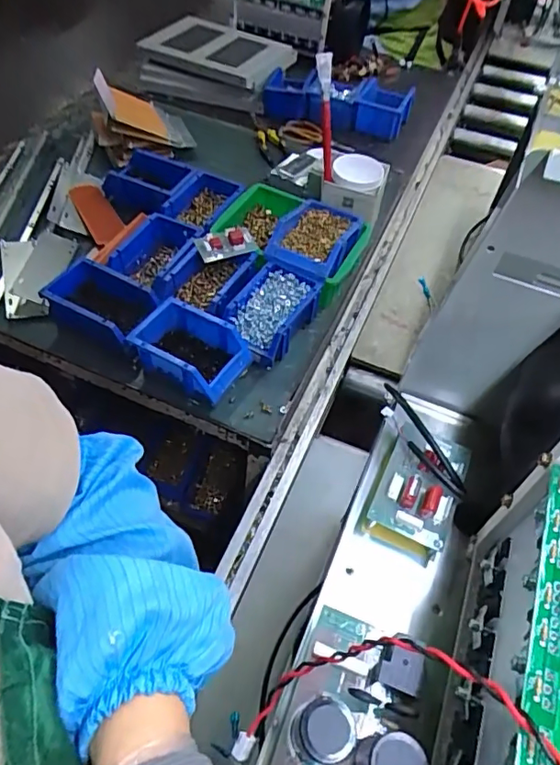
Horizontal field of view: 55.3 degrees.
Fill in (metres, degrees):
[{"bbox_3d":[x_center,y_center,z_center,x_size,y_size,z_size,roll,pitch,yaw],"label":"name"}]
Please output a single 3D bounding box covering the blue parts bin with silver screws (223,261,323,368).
[{"bbox_3d":[-0.015,-0.107,0.857,0.109,0.078,0.153,28,56,16],"label":"blue parts bin with silver screws"}]

